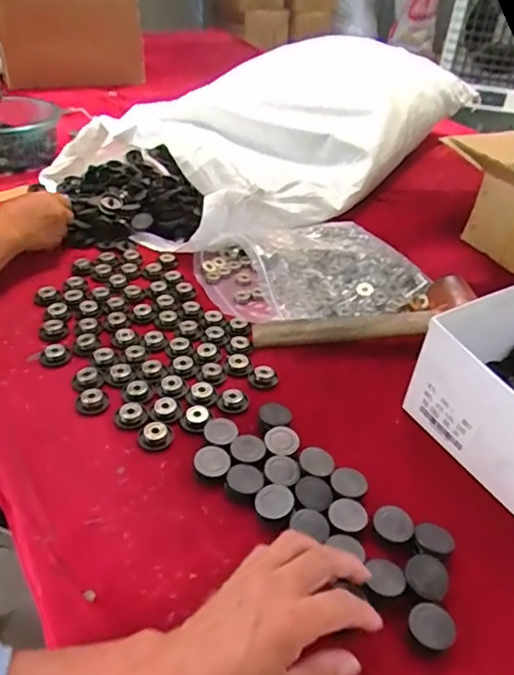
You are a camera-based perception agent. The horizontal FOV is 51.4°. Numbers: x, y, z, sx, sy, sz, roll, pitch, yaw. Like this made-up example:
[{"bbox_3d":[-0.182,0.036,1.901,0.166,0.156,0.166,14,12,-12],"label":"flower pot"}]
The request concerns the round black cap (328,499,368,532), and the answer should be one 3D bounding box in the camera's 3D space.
[{"bbox_3d":[0.077,0.149,0.451,0.031,0.007,0.028,10,40,6],"label":"round black cap"}]

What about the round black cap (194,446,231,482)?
[{"bbox_3d":[-0.041,0.117,0.491,0.032,0.017,0.030,3,40,-2],"label":"round black cap"}]

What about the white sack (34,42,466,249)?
[{"bbox_3d":[0.068,-0.438,1.053,0.445,0.168,0.859,29,46,27],"label":"white sack"}]

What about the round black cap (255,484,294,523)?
[{"bbox_3d":[0.015,0.141,0.458,0.033,0.008,0.033,-7,45,7],"label":"round black cap"}]

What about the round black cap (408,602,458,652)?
[{"bbox_3d":[0.128,0.213,0.392,0.028,0.016,0.032,-27,49,-32],"label":"round black cap"}]

